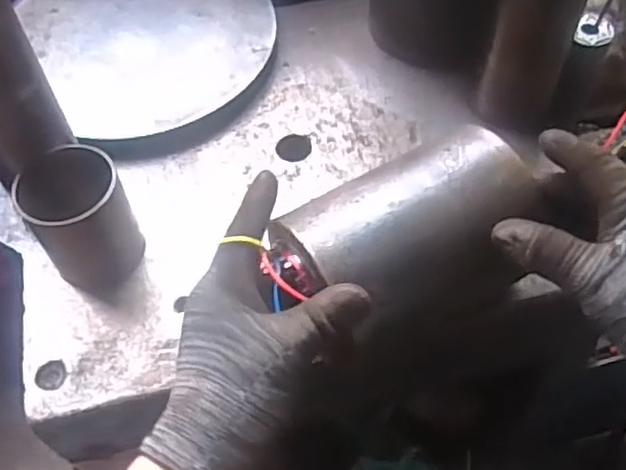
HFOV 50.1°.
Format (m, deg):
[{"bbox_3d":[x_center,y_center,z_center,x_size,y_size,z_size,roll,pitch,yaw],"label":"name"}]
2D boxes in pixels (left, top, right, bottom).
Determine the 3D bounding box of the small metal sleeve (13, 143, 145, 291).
[{"bbox_3d":[-0.167,-0.012,0.488,0.065,0.080,0.068,-1,56,2],"label":"small metal sleeve"}]

